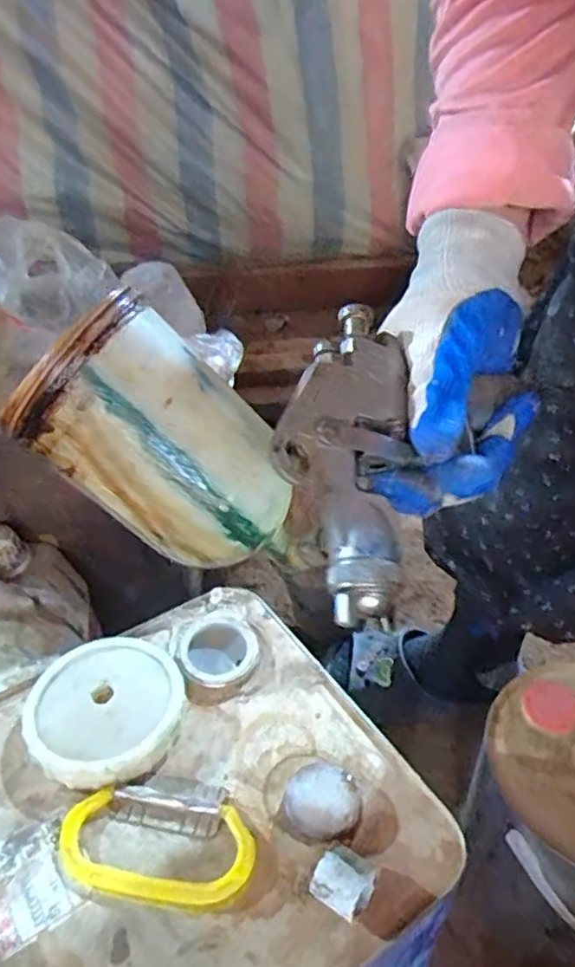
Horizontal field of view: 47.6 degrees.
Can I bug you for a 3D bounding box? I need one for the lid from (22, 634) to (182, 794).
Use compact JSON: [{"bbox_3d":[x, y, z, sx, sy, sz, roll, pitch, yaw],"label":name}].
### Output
[{"bbox_3d":[-0.104,0.127,0.373,0.085,0.017,0.086,-2,38,2],"label":"lid"}]

